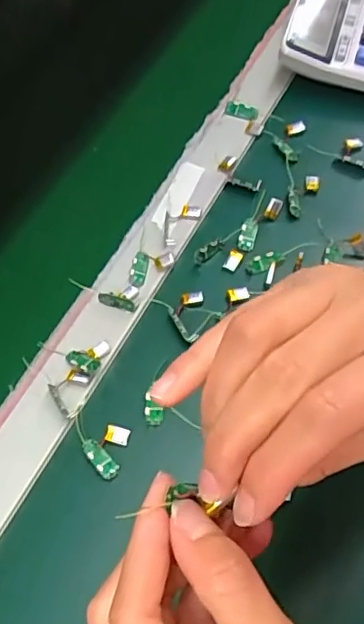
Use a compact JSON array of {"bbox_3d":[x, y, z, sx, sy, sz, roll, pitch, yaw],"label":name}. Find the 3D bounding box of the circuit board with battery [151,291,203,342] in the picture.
[{"bbox_3d":[0.003,0.001,0.406,0.034,0.007,0.041,-22,62,-10],"label":"circuit board with battery"}]

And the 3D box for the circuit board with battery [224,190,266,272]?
[{"bbox_3d":[0.051,-0.062,0.442,0.014,0.009,0.073,18,63,13],"label":"circuit board with battery"}]

